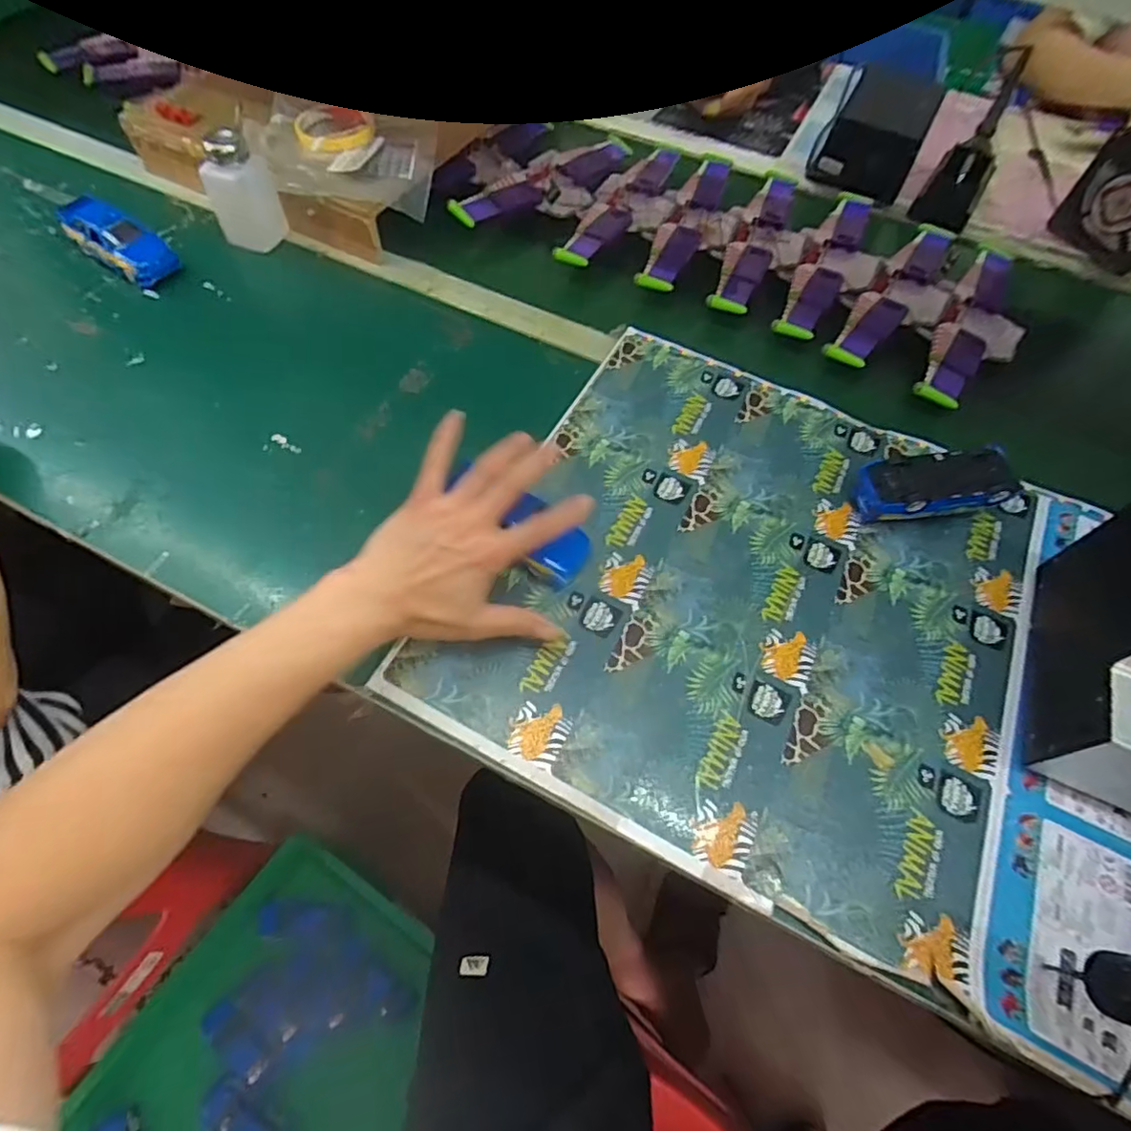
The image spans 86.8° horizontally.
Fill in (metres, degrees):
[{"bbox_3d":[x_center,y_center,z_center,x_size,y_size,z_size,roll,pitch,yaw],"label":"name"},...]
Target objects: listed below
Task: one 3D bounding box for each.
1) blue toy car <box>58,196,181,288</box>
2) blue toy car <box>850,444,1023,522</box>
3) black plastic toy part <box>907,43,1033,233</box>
[{"bbox_3d":[-0.468,-0.341,0.627,0.117,0.043,0.057,33,63,14],"label":"blue toy car"},{"bbox_3d":[0.319,-0.066,0.521,0.129,0.046,0.056,-8,61,-8],"label":"blue toy car"},{"bbox_3d":[0.537,-0.551,0.770,0.070,0.051,0.253,29,92,12],"label":"black plastic toy part"}]

